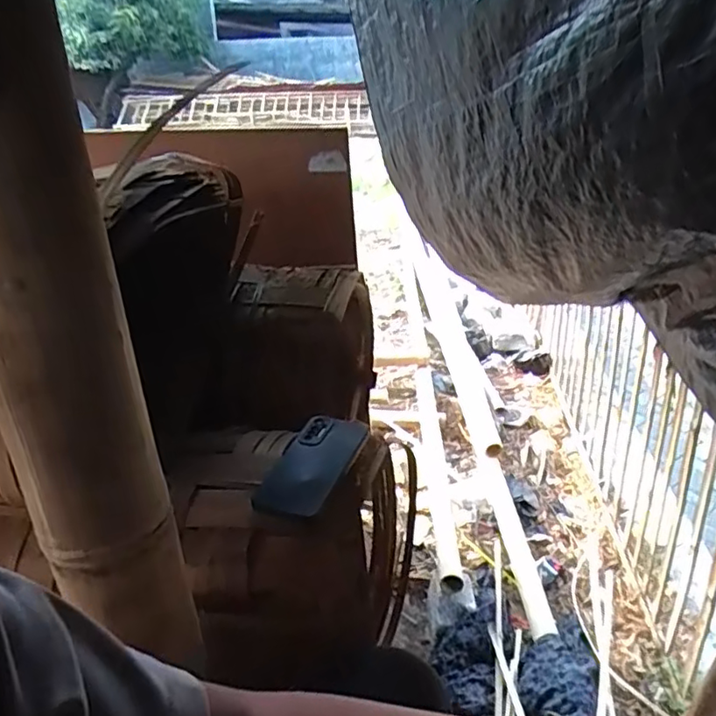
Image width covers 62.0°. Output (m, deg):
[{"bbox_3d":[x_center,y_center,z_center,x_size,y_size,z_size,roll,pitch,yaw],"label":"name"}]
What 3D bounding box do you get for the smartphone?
[{"bbox_3d":[-0.049,0.114,0.665,0.083,0.015,0.160,6,31,21],"label":"smartphone"}]

